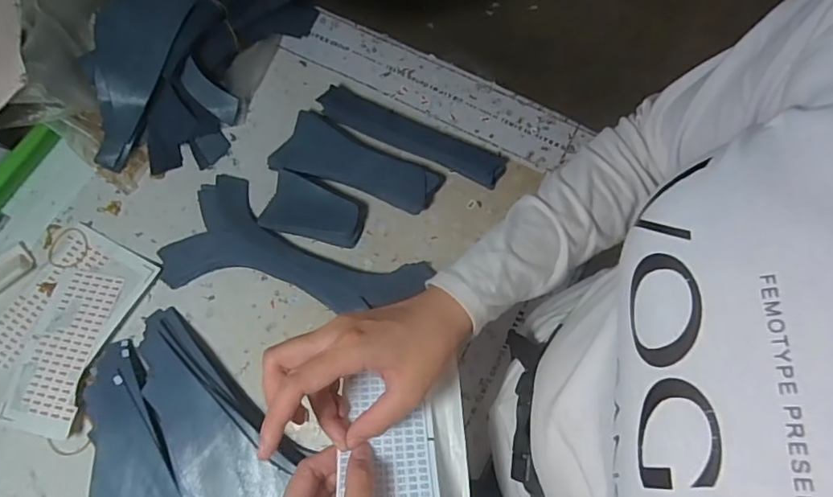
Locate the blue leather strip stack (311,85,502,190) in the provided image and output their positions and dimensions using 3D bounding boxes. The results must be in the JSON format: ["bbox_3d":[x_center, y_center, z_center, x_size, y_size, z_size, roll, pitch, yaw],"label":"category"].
[{"bbox_3d":[-0.004,-0.122,0.556,0.200,0.017,0.041,25,73,8],"label":"blue leather strip stack"}]

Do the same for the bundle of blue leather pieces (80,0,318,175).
[{"bbox_3d":[-0.227,-0.208,0.551,0.147,0.083,0.285,22,73,7],"label":"bundle of blue leather pieces"}]

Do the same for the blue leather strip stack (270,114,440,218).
[{"bbox_3d":[-0.060,-0.083,0.541,0.164,0.022,0.071,25,73,8],"label":"blue leather strip stack"}]

